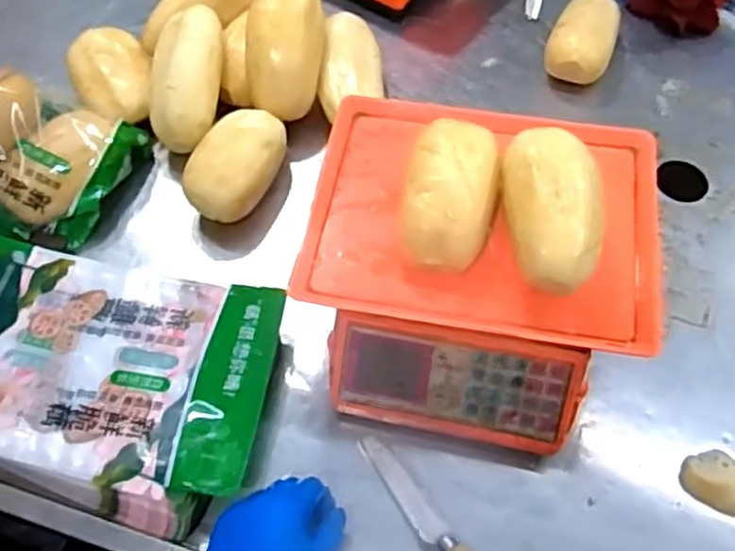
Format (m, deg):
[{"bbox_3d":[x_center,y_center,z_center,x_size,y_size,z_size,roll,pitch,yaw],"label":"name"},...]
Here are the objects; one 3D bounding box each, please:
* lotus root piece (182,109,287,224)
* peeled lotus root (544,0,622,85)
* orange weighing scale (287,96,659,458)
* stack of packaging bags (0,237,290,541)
[{"bbox_3d":[-0.140,-0.116,0.788,0.073,0.073,0.137,21,60,13],"label":"lotus root piece"},{"bbox_3d":[0.265,-0.287,0.900,0.079,0.063,0.133,15,60,10],"label":"peeled lotus root"},{"bbox_3d":[0.099,-0.010,0.687,0.294,0.135,0.294,10,59,7],"label":"orange weighing scale"},{"bbox_3d":[-0.254,0.091,0.671,0.331,0.055,0.221,13,59,8],"label":"stack of packaging bags"}]

